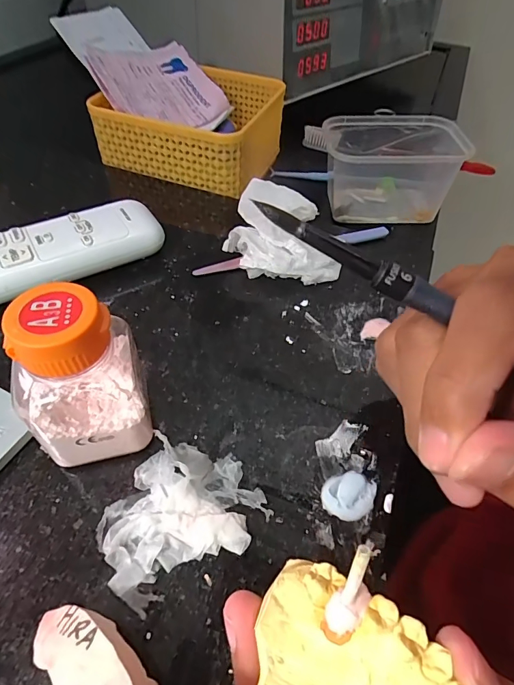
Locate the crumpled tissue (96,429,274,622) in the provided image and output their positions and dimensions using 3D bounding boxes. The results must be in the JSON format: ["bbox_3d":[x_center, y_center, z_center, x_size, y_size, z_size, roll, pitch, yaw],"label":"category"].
[{"bbox_3d":[-0.031,0.066,0.155,0.060,0.008,0.050,-34,60,-28],"label":"crumpled tissue"}]

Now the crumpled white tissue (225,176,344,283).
[{"bbox_3d":[0.018,-0.065,0.244,0.069,0.044,0.052,30,54,20],"label":"crumpled white tissue"}]

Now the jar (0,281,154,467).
[{"bbox_3d":[-0.067,0.015,0.152,0.042,0.072,0.035,-12,52,-14],"label":"jar"}]

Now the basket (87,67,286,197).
[{"bbox_3d":[-0.048,-0.193,0.348,0.132,0.043,0.133,18,51,11],"label":"basket"}]

